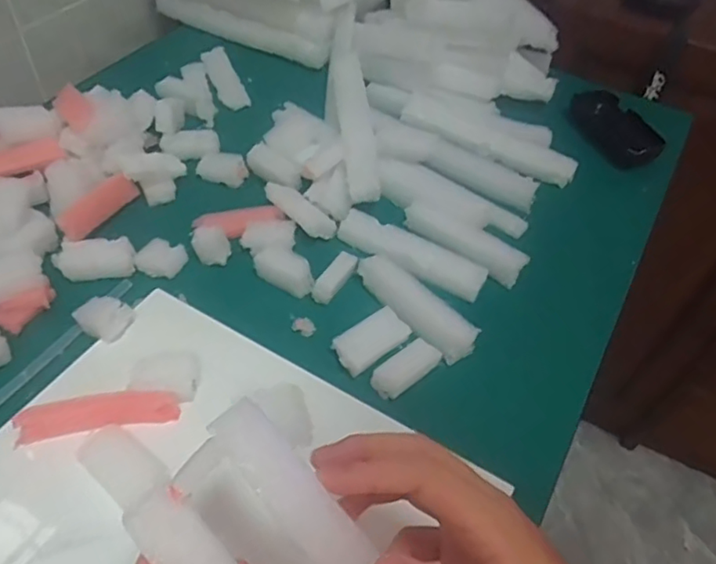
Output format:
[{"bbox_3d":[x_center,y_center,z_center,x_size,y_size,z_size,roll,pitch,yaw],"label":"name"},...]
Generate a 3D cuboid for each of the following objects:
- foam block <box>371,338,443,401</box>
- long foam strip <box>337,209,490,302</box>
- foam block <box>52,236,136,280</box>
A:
[{"bbox_3d":[0.035,0.062,0.436,0.052,0.011,0.025,-31,58,-27],"label":"foam block"},{"bbox_3d":[0.044,-0.026,0.511,0.131,0.016,0.029,26,52,17],"label":"long foam strip"},{"bbox_3d":[-0.210,-0.019,0.484,0.059,0.015,0.031,-2,50,-7],"label":"foam block"}]

